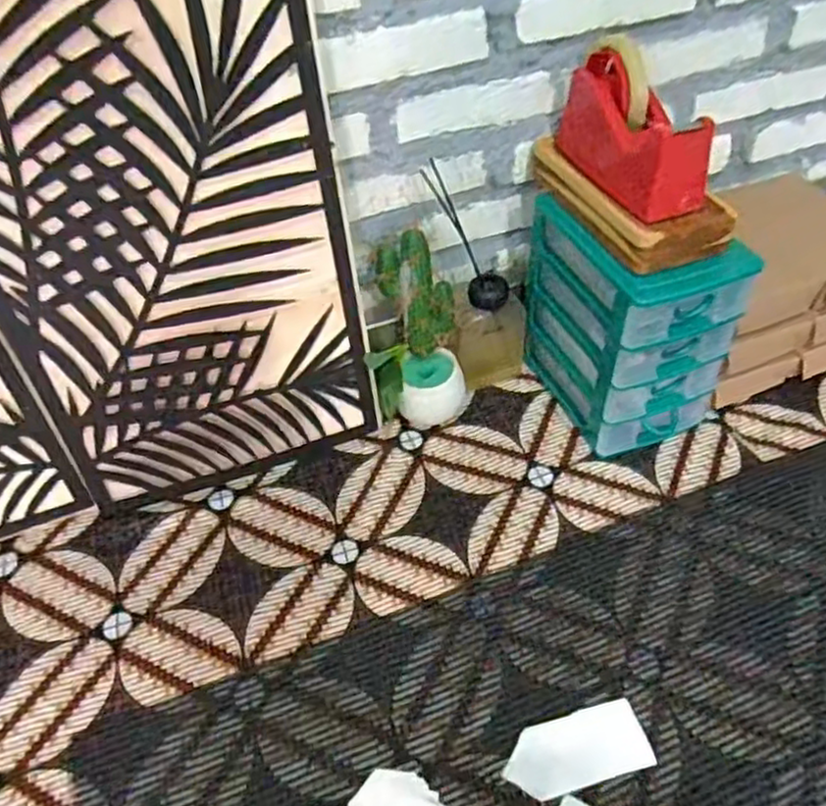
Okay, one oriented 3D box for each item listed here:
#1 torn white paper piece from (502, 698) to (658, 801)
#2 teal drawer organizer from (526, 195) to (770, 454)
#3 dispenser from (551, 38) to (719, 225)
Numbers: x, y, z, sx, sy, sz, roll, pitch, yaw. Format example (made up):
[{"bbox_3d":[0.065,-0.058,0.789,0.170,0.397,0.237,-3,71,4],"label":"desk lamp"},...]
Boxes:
[{"bbox_3d":[0.126,0.266,0.544,0.108,0.006,0.053,-14,46,-9],"label":"torn white paper piece"},{"bbox_3d":[0.218,-0.089,0.735,0.129,0.218,0.181,-19,47,-13],"label":"teal drawer organizer"},{"bbox_3d":[0.191,-0.247,0.631,0.061,0.101,0.164,-17,48,-12],"label":"dispenser"}]

